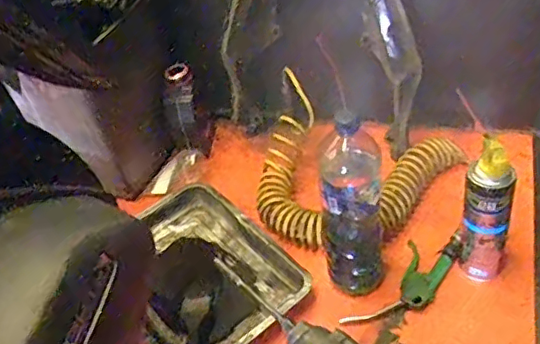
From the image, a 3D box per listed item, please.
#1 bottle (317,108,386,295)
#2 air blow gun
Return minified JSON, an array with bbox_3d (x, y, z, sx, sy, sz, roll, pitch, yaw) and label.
[{"bbox_3d":[0.119,0.049,0.846,0.091,0.295,0.089,7,44,20],"label":"bottle"},{"bbox_3d":[0.216,0.166,0.898,0.086,0.034,0.228,28,54,36],"label":"air blow gun"}]

